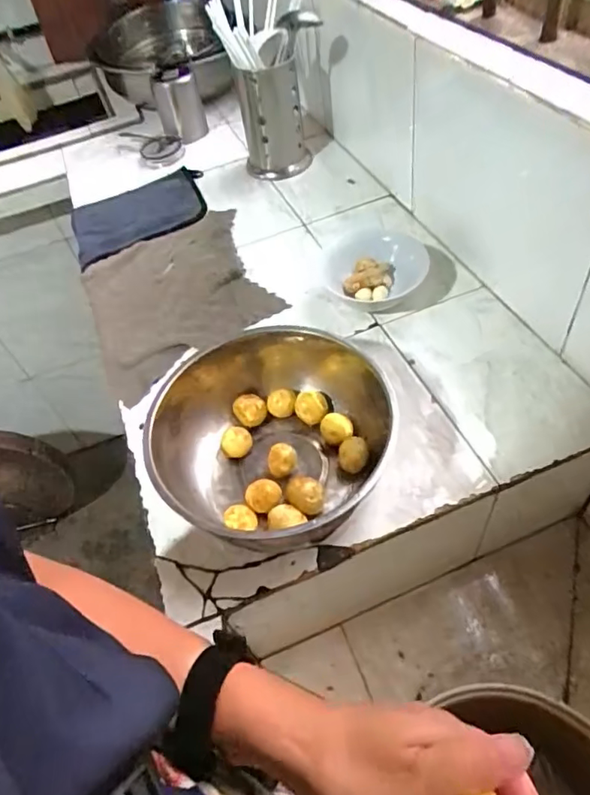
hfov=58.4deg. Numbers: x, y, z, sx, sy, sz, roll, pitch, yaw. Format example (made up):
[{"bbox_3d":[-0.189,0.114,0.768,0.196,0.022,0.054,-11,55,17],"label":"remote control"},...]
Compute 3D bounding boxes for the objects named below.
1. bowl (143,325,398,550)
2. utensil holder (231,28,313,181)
[{"bbox_3d":[-0.023,0.034,0.517,0.222,0.092,0.241,-5,51,6],"label":"bowl"},{"bbox_3d":[-0.036,-0.463,0.836,0.101,0.195,0.116,-10,51,2],"label":"utensil holder"}]

